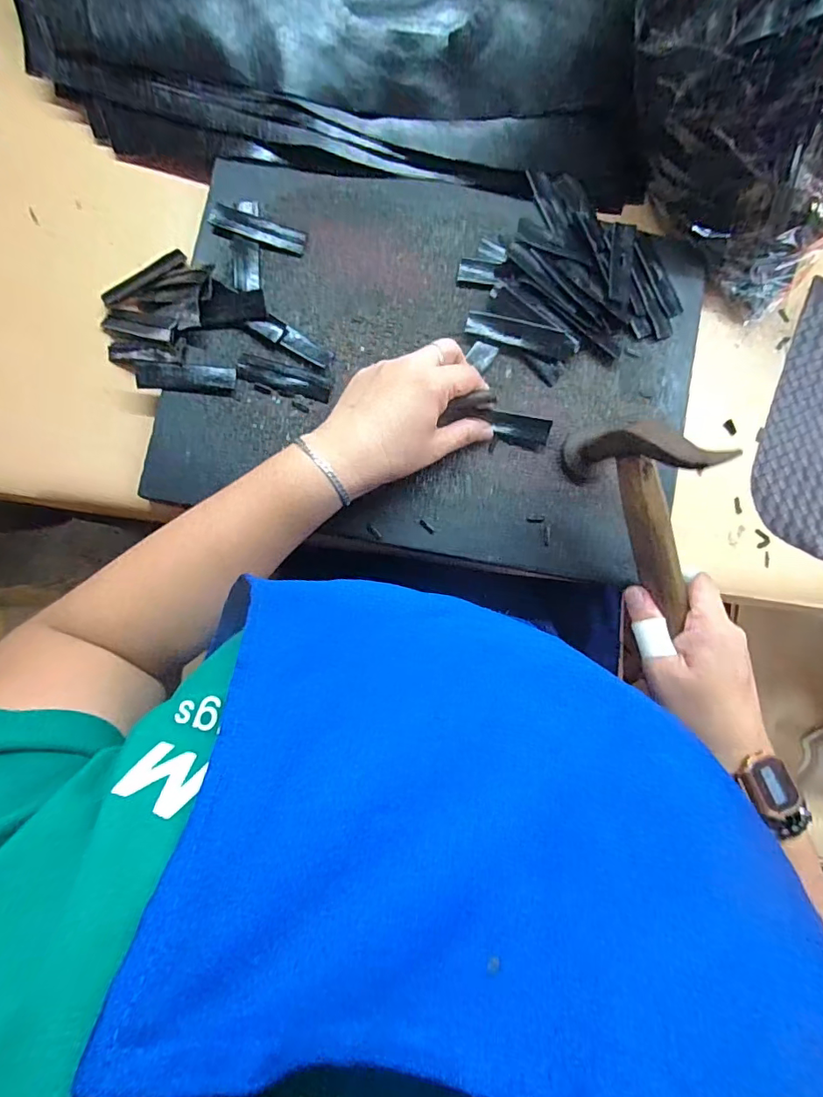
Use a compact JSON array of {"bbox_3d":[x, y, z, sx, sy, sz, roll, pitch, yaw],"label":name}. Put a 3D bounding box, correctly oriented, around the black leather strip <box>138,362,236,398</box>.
[{"bbox_3d":[-0.168,-0.126,0.360,0.070,0.006,0.021,2,86,-5],"label":"black leather strip"}]

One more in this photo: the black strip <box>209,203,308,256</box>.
[{"bbox_3d":[-0.117,-0.244,0.373,0.071,0.004,0.020,15,83,-9],"label":"black strip"}]

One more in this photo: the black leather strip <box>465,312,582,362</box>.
[{"bbox_3d":[0.087,-0.167,0.379,0.088,0.007,0.020,17,106,0],"label":"black leather strip"}]

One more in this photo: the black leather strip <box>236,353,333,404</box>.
[{"bbox_3d":[-0.096,-0.130,0.368,0.070,0.004,0.020,14,85,-4],"label":"black leather strip"}]

